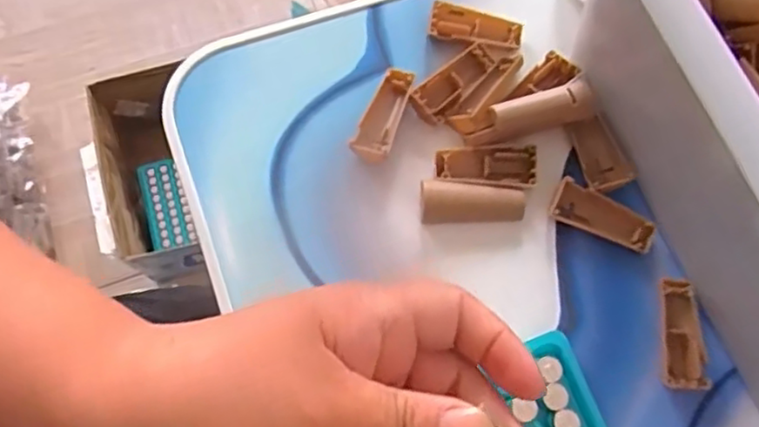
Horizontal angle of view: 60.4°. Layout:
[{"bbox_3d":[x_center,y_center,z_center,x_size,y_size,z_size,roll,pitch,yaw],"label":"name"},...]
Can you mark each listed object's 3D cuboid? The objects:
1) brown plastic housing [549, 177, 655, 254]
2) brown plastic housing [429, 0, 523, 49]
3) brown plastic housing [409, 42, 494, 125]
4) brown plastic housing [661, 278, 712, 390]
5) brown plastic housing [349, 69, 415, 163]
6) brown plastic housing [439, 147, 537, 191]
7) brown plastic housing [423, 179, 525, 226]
[{"bbox_3d":[0.109,0.001,0.316,0.049,0.007,0.019,23,73,5],"label":"brown plastic housing"},{"bbox_3d":[0.051,-0.098,0.343,0.048,0.007,0.019,10,72,1],"label":"brown plastic housing"},{"bbox_3d":[0.039,-0.068,0.332,0.019,0.008,0.050,43,76,11],"label":"brown plastic housing"},{"bbox_3d":[0.138,0.055,0.299,0.019,0.007,0.050,4,72,-1],"label":"brown plastic housing"},{"bbox_3d":[0.002,-0.049,0.328,0.019,0.009,0.051,18,73,4],"label":"brown plastic housing"},{"bbox_3d":[0.052,-0.022,0.321,0.048,0.007,0.020,-2,72,-2],"label":"brown plastic housing"},{"bbox_3d":[0.045,-0.005,0.316,0.050,0.006,0.020,-1,72,-2],"label":"brown plastic housing"}]

